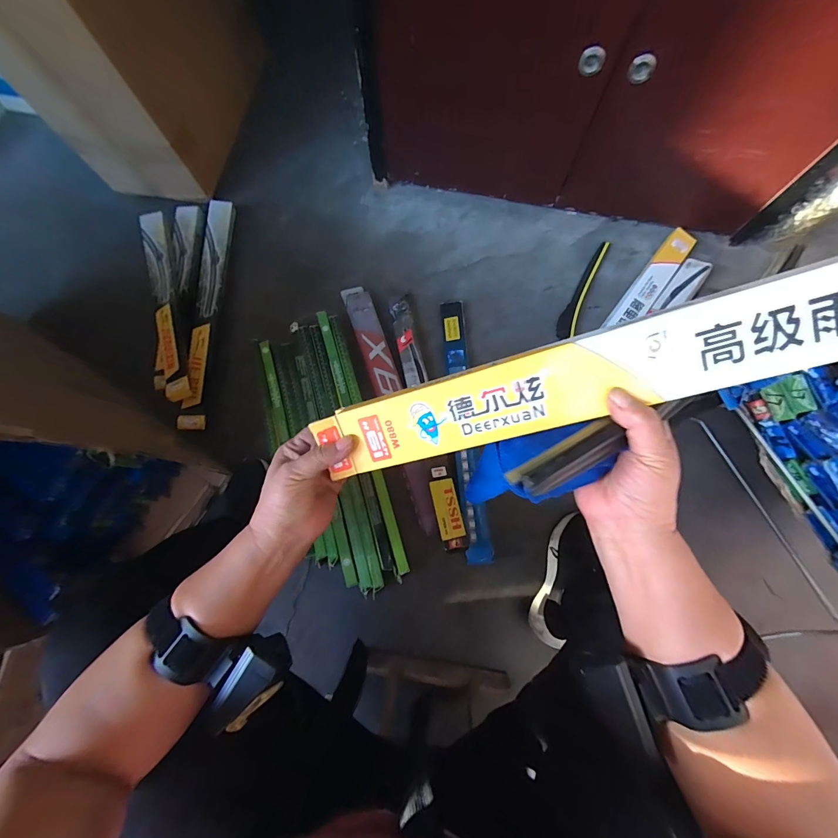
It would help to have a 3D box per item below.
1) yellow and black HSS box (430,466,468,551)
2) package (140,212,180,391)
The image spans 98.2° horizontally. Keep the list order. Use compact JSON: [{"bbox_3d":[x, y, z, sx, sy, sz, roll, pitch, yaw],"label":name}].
[{"bbox_3d":[0.056,0.174,0.719,0.049,0.031,0.157,-11,76,-3],"label":"yellow and black HSS box"},{"bbox_3d":[-0.587,-0.282,0.815,0.063,0.039,0.435,-14,76,-3],"label":"package"}]

